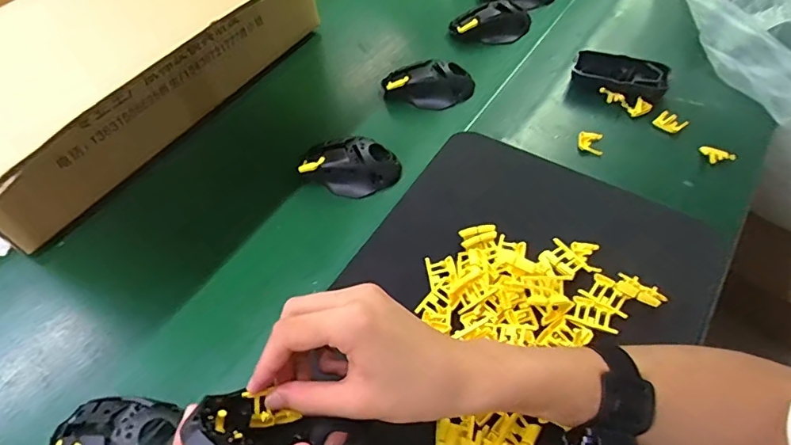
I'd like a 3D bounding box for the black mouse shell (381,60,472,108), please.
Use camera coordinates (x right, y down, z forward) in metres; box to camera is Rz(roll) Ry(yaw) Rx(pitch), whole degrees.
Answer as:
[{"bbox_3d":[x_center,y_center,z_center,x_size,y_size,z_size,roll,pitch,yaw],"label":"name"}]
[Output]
[{"bbox_3d":[0.042,-0.182,0.638,0.109,0.037,0.058,11,53,14],"label":"black mouse shell"}]

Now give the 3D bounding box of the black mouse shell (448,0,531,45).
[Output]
[{"bbox_3d":[0.133,-0.281,0.699,0.109,0.034,0.050,2,52,8],"label":"black mouse shell"}]

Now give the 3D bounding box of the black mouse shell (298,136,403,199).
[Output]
[{"bbox_3d":[-0.053,-0.068,0.562,0.114,0.035,0.069,14,54,17],"label":"black mouse shell"}]

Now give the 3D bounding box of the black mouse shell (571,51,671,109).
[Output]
[{"bbox_3d":[0.274,-0.177,0.613,0.107,0.028,0.064,23,57,22],"label":"black mouse shell"}]

